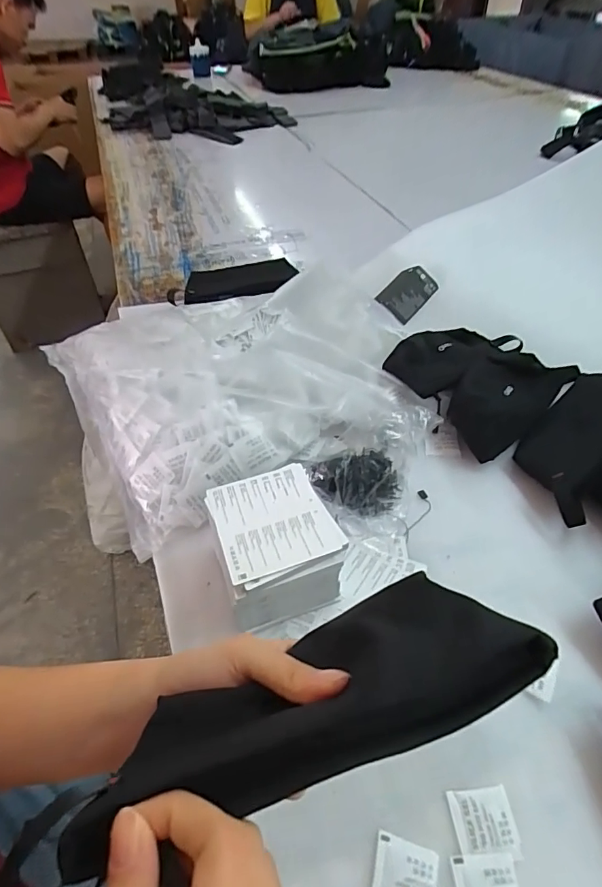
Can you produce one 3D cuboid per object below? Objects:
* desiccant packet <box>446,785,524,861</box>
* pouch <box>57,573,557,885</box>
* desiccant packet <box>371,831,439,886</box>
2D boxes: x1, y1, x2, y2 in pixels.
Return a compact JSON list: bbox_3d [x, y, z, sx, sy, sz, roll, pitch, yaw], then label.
[{"bbox_3d":[0.122,0.252,0.313,0.039,0.004,0.037,-4,47,-2],"label":"desiccant packet"},{"bbox_3d":[0.001,0.108,0.201,0.190,0.020,0.082,-20,17,-10],"label":"pouch"},{"bbox_3d":[0.065,0.273,0.293,0.039,0.005,0.040,11,48,12],"label":"desiccant packet"}]

